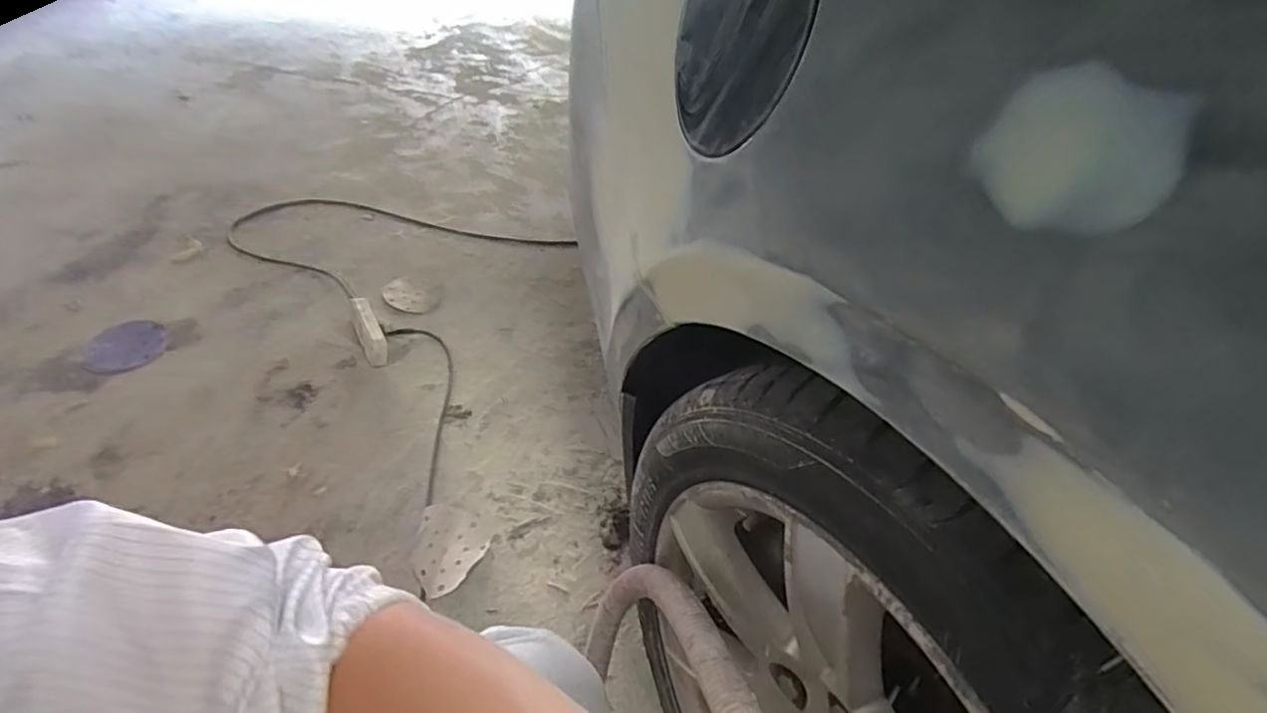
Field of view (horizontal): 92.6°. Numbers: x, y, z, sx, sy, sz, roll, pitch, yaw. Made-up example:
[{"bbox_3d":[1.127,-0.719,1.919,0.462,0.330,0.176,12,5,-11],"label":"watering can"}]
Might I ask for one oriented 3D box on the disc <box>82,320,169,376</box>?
[{"bbox_3d":[-1.036,-0.020,1.238,0.168,0.010,0.120,-11,57,-9],"label":"disc"}]

